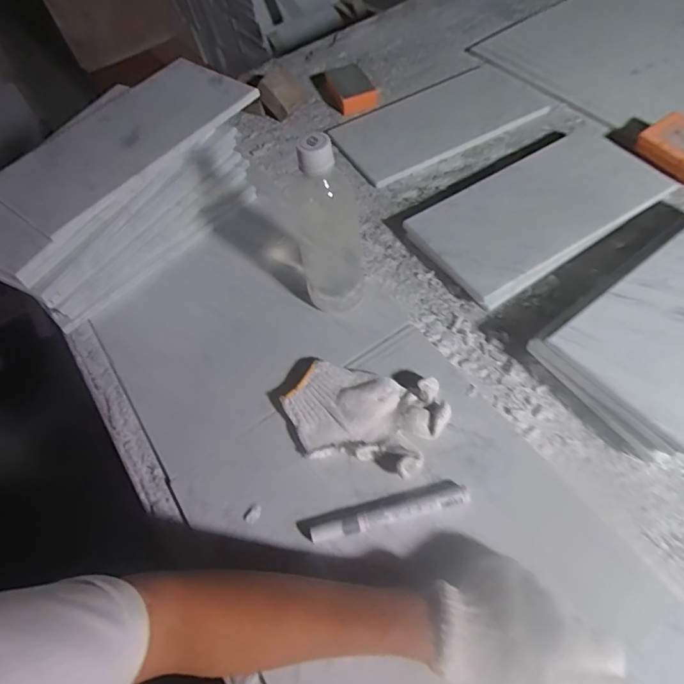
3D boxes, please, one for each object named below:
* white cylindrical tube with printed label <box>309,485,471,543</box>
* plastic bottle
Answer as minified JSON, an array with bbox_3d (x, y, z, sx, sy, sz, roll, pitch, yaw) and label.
[{"bbox_3d":[0.043,0.153,0.440,0.143,0.014,0.017,-12,56,-4],"label":"white cylindrical tube with printed label"},{"bbox_3d":[-0.015,-0.116,0.506,0.064,0.208,0.062,-12,55,-1],"label":"plastic bottle"}]

